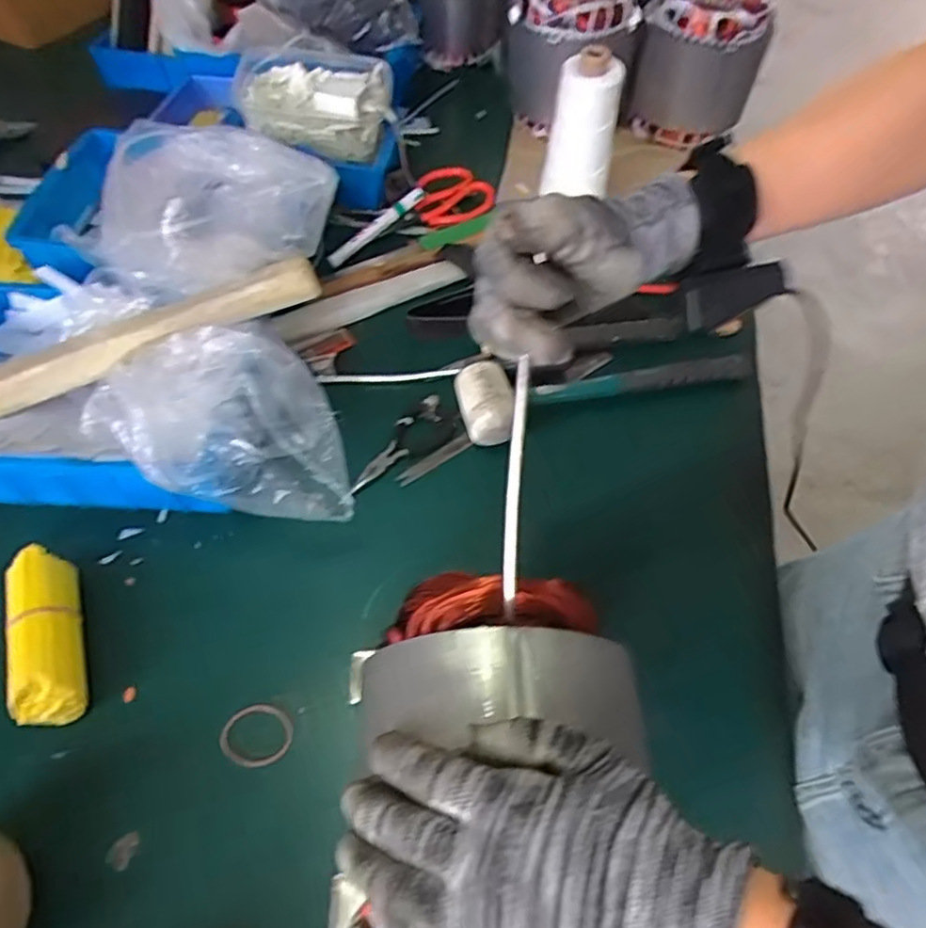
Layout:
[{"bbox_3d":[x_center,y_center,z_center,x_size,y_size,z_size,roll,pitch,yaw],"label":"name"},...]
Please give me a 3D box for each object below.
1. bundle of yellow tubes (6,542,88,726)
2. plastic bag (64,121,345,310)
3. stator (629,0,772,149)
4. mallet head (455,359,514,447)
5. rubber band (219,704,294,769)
[{"bbox_3d":[-0.313,0.126,0.497,0.047,0.040,0.133,-16,57,-10],"label":"bundle of yellow tubes"},{"bbox_3d":[-0.229,-0.245,0.595,0.230,0.090,0.182,-34,62,-20],"label":"plastic bag"},{"bbox_3d":[0.297,-0.510,0.835,0.141,0.148,0.134,16,58,11],"label":"stator"},{"bbox_3d":[0.021,-0.057,0.606,0.049,0.043,0.076,-10,57,-6],"label":"mallet head"},{"bbox_3d":[-0.151,0.199,0.483,0.051,0.007,0.043,-9,56,-14],"label":"rubber band"}]

